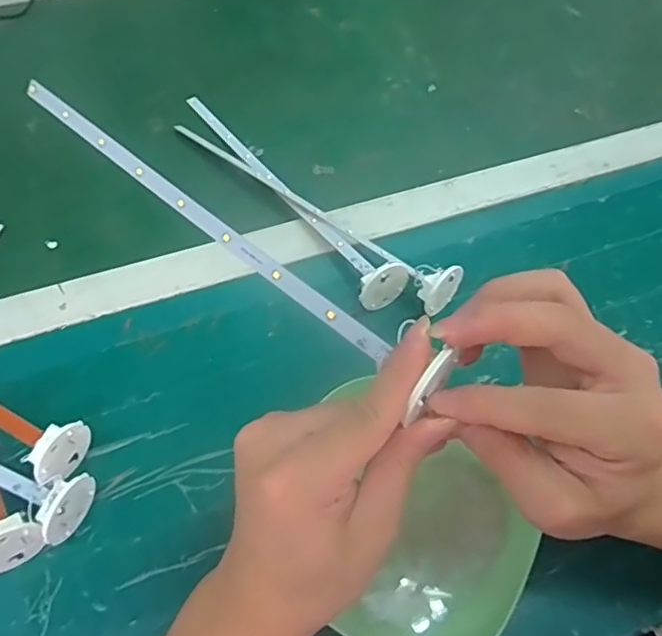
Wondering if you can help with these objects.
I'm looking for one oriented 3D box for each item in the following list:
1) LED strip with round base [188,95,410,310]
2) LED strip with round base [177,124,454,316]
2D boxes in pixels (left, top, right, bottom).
[{"bbox_3d":[-0.040,-0.115,0.484,0.036,0.034,0.284,-29,61,-19],"label":"LED strip with round base"},{"bbox_3d":[-0.023,-0.096,0.470,0.284,0.033,0.031,38,63,22],"label":"LED strip with round base"}]

